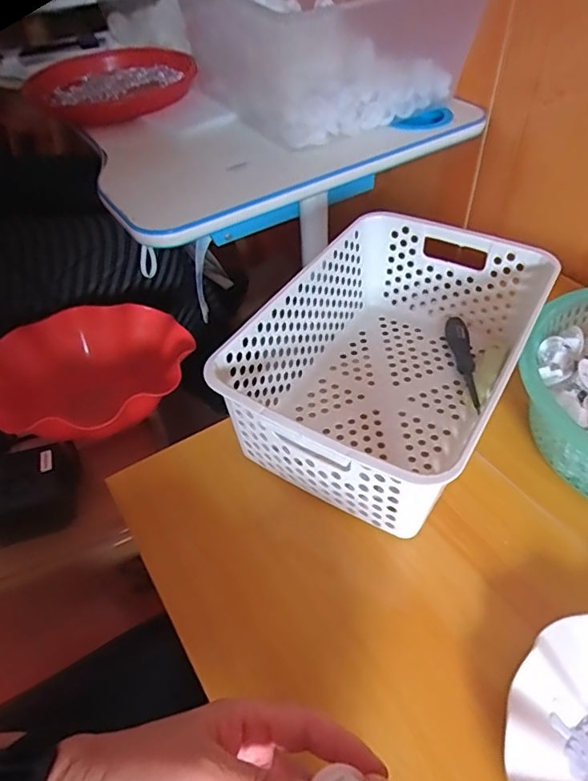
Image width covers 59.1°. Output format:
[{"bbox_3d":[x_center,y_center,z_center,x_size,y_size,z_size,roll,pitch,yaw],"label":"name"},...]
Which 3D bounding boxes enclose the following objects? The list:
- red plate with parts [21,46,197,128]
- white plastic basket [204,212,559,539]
[{"bbox_3d":[-0.259,-0.456,0.767,0.229,0.037,0.219,-2,48,2],"label":"red plate with parts"},{"bbox_3d":[0.090,-0.032,0.482,0.206,0.109,0.311,23,53,23],"label":"white plastic basket"}]

